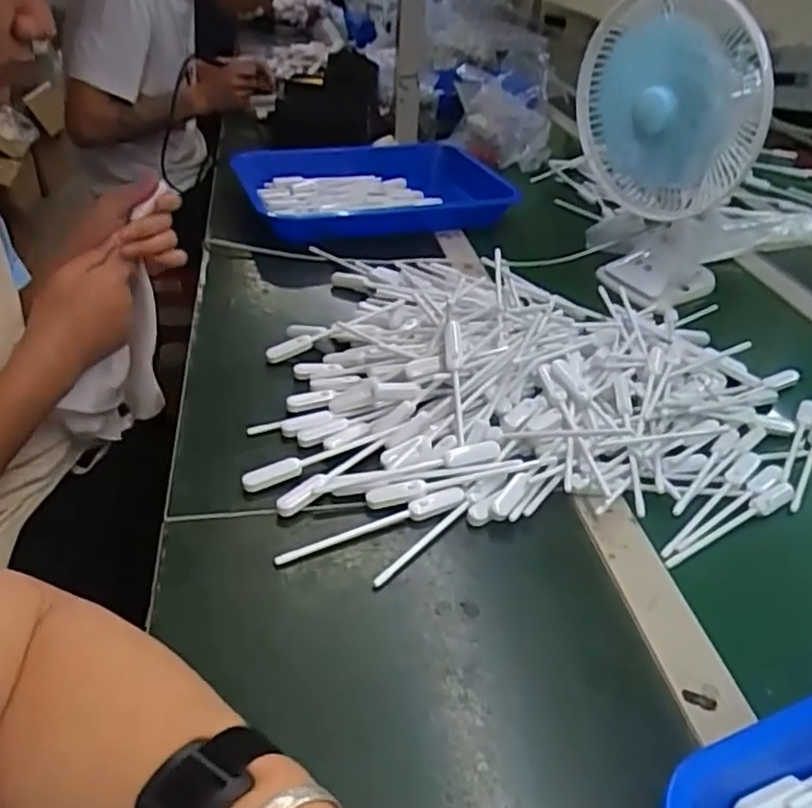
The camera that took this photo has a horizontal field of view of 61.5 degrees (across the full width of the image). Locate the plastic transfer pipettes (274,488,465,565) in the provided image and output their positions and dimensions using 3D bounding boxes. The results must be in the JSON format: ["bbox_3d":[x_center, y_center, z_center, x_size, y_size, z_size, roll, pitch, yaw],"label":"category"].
[{"bbox_3d":[-0.022,0.082,0.471,0.139,0.009,0.014,-13,40,-21],"label":"plastic transfer pipettes"}]

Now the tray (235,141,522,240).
[{"bbox_3d":[-0.042,-0.304,0.973,0.366,0.049,0.286,-10,39,-18],"label":"tray"}]

